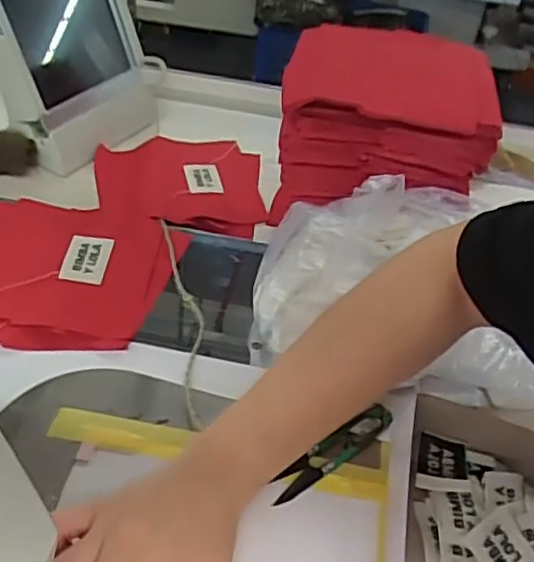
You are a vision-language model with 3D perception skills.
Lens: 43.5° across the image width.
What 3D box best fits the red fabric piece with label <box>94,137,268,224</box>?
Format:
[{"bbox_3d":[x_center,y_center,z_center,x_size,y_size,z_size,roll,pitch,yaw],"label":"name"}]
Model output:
[{"bbox_3d":[-0.087,-0.106,0.683,0.164,0.033,0.155,-3,44,-10],"label":"red fabric piece with label"}]

